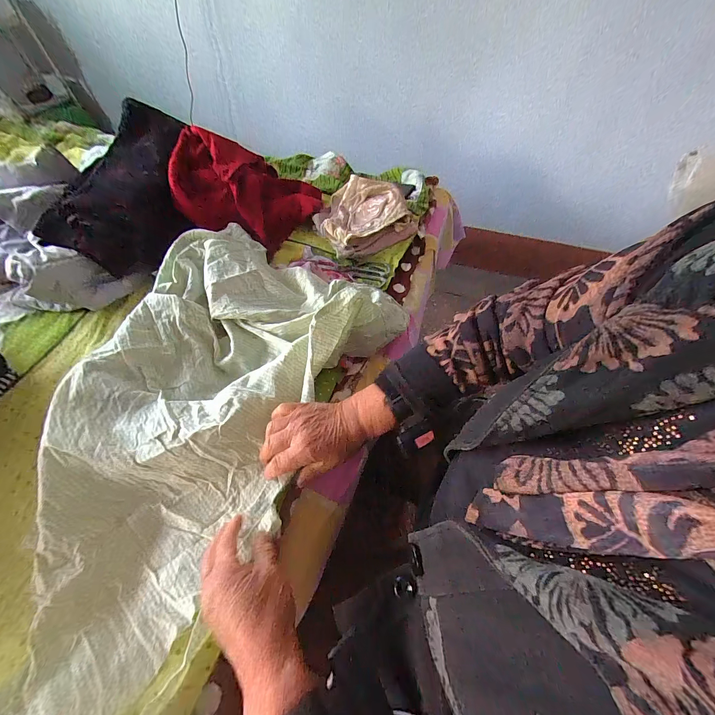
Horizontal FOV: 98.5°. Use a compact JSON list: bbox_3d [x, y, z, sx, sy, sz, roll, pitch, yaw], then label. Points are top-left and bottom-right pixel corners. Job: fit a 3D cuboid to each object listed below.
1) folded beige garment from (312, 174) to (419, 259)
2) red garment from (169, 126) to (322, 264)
[{"bbox_3d":[0.013,-0.317,0.685,0.206,0.087,0.163,-26,59,-15],"label":"folded beige garment"},{"bbox_3d":[-0.239,-0.362,0.669,0.285,0.142,0.223,13,57,11],"label":"red garment"}]

